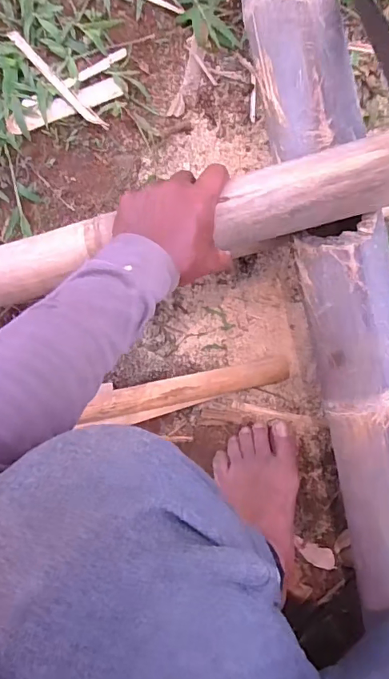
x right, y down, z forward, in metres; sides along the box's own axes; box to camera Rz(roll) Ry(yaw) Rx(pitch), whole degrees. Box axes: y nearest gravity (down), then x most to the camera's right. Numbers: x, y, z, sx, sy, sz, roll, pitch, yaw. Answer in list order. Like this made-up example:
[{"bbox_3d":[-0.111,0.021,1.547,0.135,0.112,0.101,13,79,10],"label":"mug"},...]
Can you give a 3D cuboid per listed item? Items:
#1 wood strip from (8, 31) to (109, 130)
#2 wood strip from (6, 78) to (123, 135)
[{"bbox_3d":[-0.181,-0.337,0.609,0.017,0.008,0.176,-45,86,-1],"label":"wood strip"},{"bbox_3d":[-0.168,-0.301,0.610,0.153,0.007,0.027,-25,95,-7],"label":"wood strip"}]

